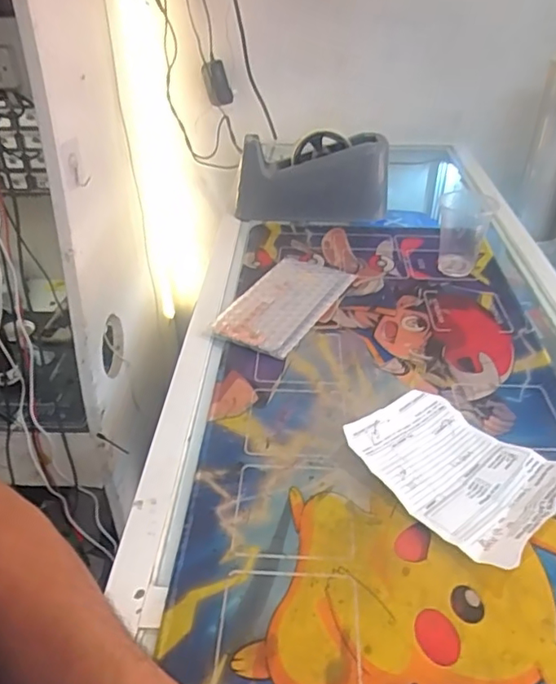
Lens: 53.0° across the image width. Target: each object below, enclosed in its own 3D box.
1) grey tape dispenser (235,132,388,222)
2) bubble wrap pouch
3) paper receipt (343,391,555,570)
[{"bbox_3d":[0.050,-0.216,0.759,0.211,0.120,0.057,-5,36,-6],"label":"grey tape dispenser"},{"bbox_3d":[0.010,-0.046,0.578,0.087,0.010,0.170,16,39,22],"label":"bubble wrap pouch"},{"bbox_3d":[0.126,0.086,0.394,0.106,0.035,0.140,-27,43,-31],"label":"paper receipt"}]

